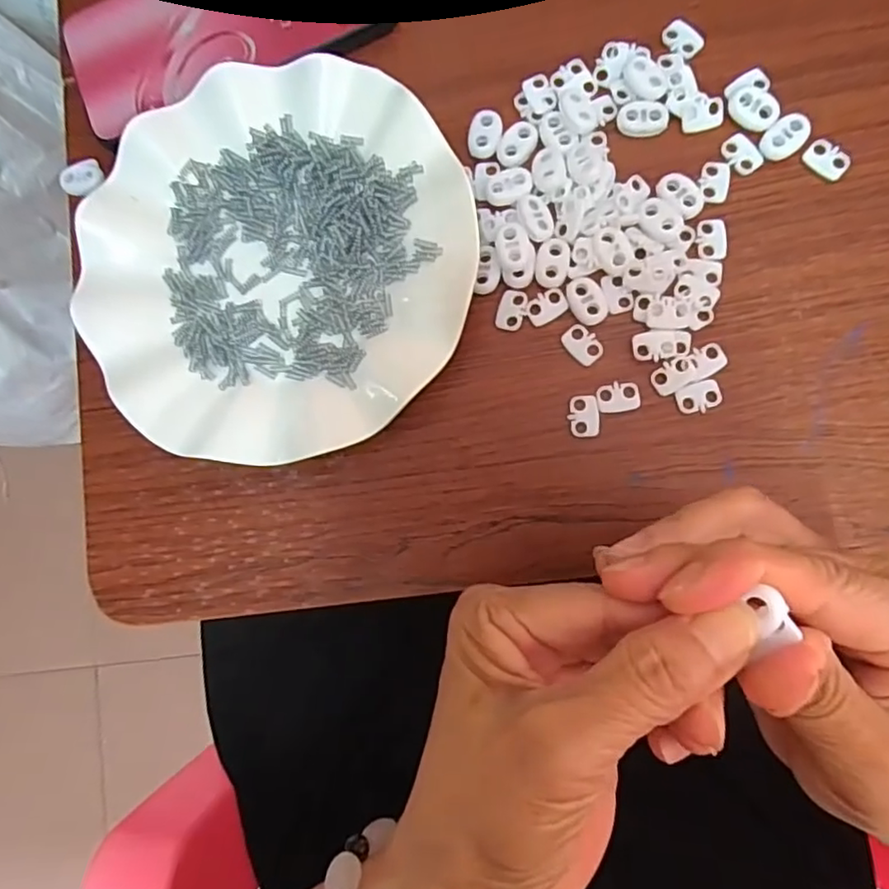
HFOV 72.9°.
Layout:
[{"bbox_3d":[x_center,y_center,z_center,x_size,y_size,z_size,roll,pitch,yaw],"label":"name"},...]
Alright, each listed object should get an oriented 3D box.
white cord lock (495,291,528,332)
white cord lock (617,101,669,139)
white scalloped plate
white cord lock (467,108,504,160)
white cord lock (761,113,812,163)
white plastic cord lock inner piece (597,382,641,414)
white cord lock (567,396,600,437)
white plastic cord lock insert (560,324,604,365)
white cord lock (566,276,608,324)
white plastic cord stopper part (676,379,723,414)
[{"bbox_3d":[0.031,-0.063,0.278,0.013,0.004,0.019,14,87,8],"label":"white cord lock"},{"bbox_3d":[0.092,-0.151,0.278,0.022,0.004,0.017,-2,85,7],"label":"white cord lock"},{"bbox_3d":[-0.078,-0.083,0.283,0.178,0.022,0.176,-1,85,7],"label":"white scalloped plate"},{"bbox_3d":[0.019,-0.148,0.287,0.014,0.004,0.022,15,87,8],"label":"white cord lock"},{"bbox_3d":[0.152,-0.137,0.270,0.022,0.006,0.015,-38,82,2],"label":"white cord lock"},{"bbox_3d":[0.078,-0.021,0.269,0.019,0.004,0.013,-5,84,6],"label":"white plastic cord lock inner piece"},{"bbox_3d":[0.063,-0.013,0.270,0.013,0.004,0.018,-4,84,6],"label":"white cord lock"},{"bbox_3d":[0.063,-0.046,0.273,0.014,0.004,0.019,-44,82,1],"label":"white plastic cord lock insert"},{"bbox_3d":[0.065,-0.066,0.274,0.015,0.004,0.023,-23,83,4],"label":"white cord lock"},{"bbox_3d":[0.112,-0.021,0.265,0.019,0.004,0.013,-16,83,5],"label":"white plastic cord stopper part"}]

